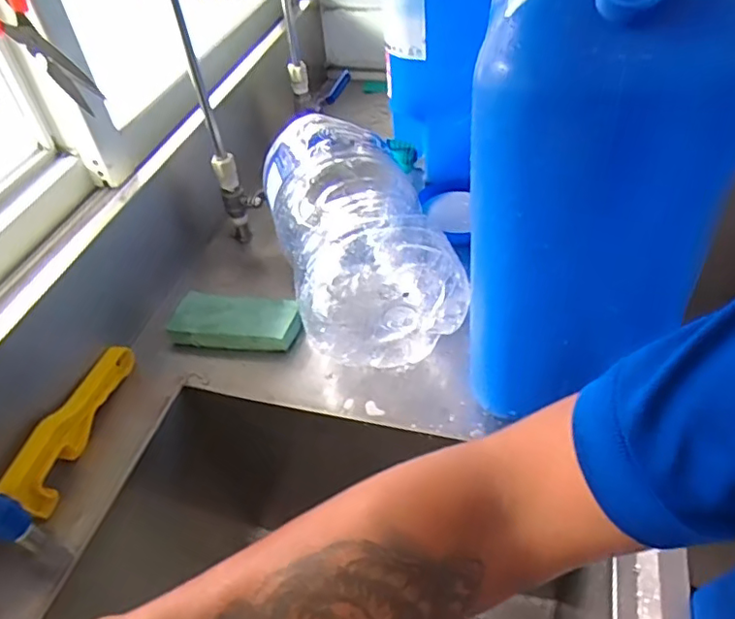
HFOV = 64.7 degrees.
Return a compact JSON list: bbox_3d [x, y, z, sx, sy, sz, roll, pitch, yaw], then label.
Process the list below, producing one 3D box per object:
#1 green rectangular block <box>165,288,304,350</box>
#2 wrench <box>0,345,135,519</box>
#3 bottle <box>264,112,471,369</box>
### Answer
[{"bbox_3d":[-0.155,0.013,0.700,0.152,0.030,0.068,2,44,6],"label":"green rectangular block"},{"bbox_3d":[-0.300,0.108,0.594,0.023,0.060,0.194,4,45,9],"label":"wrench"},{"bbox_3d":[-0.018,-0.096,0.673,0.153,0.160,0.308,16,36,-35],"label":"bottle"}]

